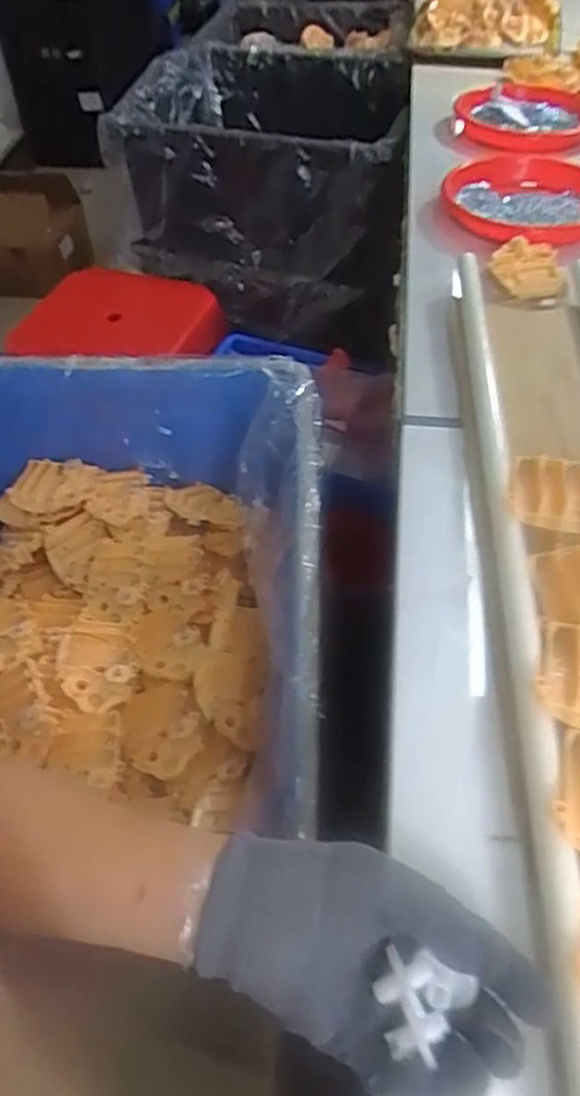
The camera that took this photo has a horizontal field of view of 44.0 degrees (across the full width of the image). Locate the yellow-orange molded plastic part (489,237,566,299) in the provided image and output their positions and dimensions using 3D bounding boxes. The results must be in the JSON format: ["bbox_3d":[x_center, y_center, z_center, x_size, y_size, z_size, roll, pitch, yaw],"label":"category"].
[{"bbox_3d":[0.244,-0.291,0.747,0.061,0.020,0.102,-1,50,2],"label":"yellow-orange molded plastic part"}]

